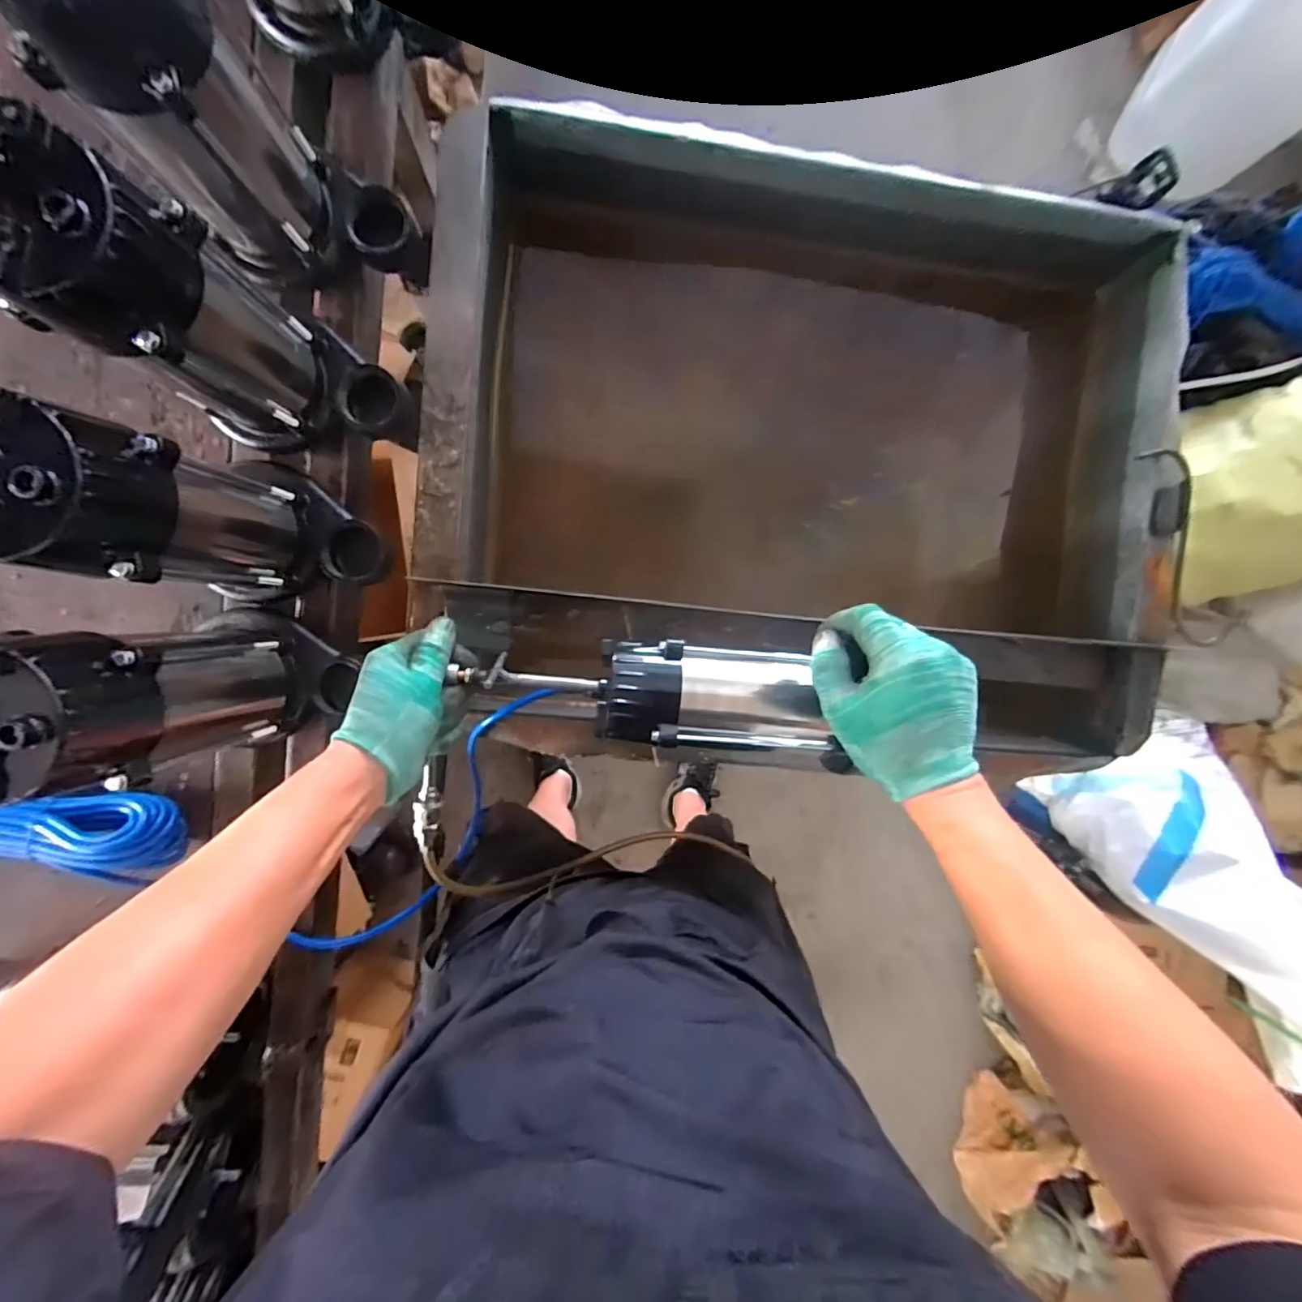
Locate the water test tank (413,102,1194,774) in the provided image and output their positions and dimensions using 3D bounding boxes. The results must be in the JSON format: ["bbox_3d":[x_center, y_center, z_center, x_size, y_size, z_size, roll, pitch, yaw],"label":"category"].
[{"bbox_3d":[0.163,-0.181,0.626,0.745,0.197,0.577,4,93,-5],"label":"water test tank"}]

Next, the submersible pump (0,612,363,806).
[{"bbox_3d":[-0.339,0.027,0.407,0.143,0.246,0.110,-16,94,-4],"label":"submersible pump"}]

